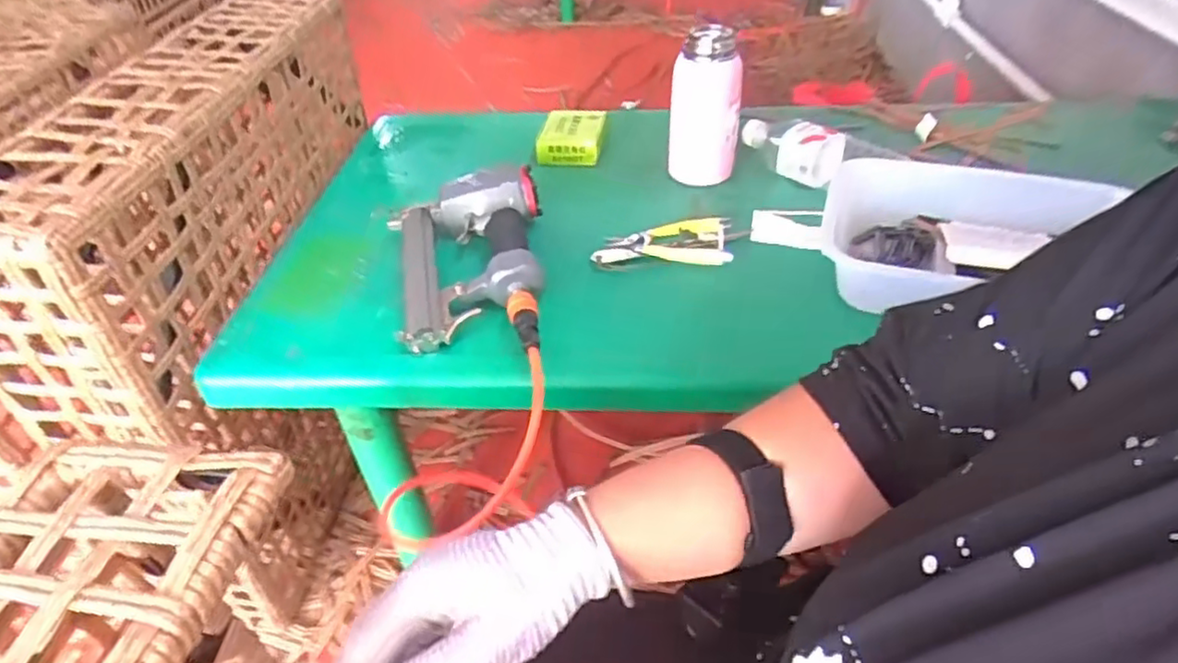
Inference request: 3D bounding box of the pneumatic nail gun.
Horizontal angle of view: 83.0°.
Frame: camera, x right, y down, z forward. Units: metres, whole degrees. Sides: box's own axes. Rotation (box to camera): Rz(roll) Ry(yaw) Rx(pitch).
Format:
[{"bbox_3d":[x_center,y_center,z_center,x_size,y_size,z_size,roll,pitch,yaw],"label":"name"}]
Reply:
[{"bbox_3d":[-0.128,-0.068,0.670,0.161,0.071,0.251,-6,41,-2],"label":"pneumatic nail gun"}]

